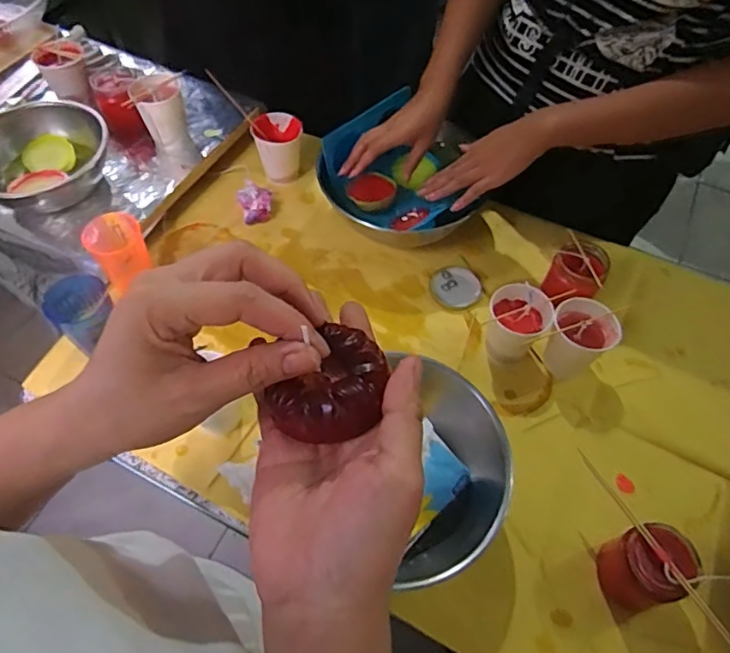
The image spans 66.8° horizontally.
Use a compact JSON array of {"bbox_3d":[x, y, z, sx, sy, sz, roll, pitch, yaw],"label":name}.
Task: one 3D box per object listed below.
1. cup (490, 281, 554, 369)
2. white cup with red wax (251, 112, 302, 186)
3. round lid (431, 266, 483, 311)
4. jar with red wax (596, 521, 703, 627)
[{"bbox_3d":[0.193,-0.001,0.707,0.070,0.093,0.070,0,58,-1],"label":"cup"},{"bbox_3d":[-0.131,-0.271,0.851,0.069,0.090,0.067,0,58,-1],"label":"white cup with red wax"},{"bbox_3d":[0.126,-0.054,0.768,0.068,0.004,0.066,0,58,-1],"label":"round lid"},{"bbox_3d":[0.284,0.248,0.565,0.075,0.094,0.071,0,58,-1],"label":"jar with red wax"}]

